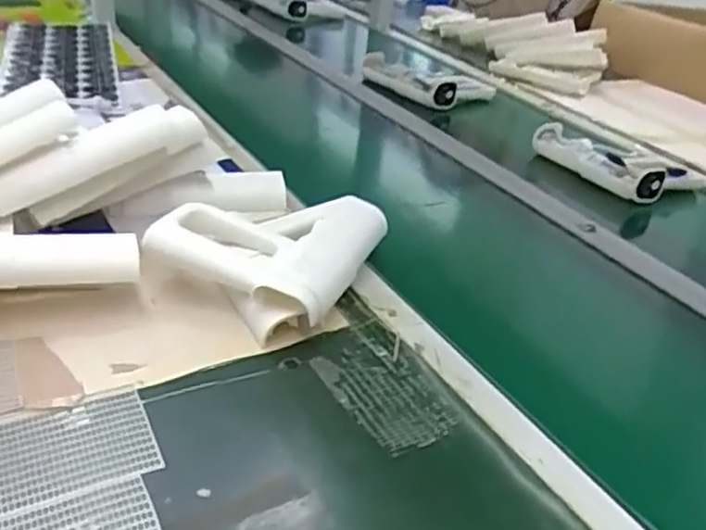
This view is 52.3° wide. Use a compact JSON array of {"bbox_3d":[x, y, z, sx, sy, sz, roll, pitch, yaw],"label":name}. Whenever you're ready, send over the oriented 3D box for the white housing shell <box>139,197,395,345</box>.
[{"bbox_3d":[-0.067,-0.017,0.734,0.173,0.068,0.212,24,36,26],"label":"white housing shell"}]

